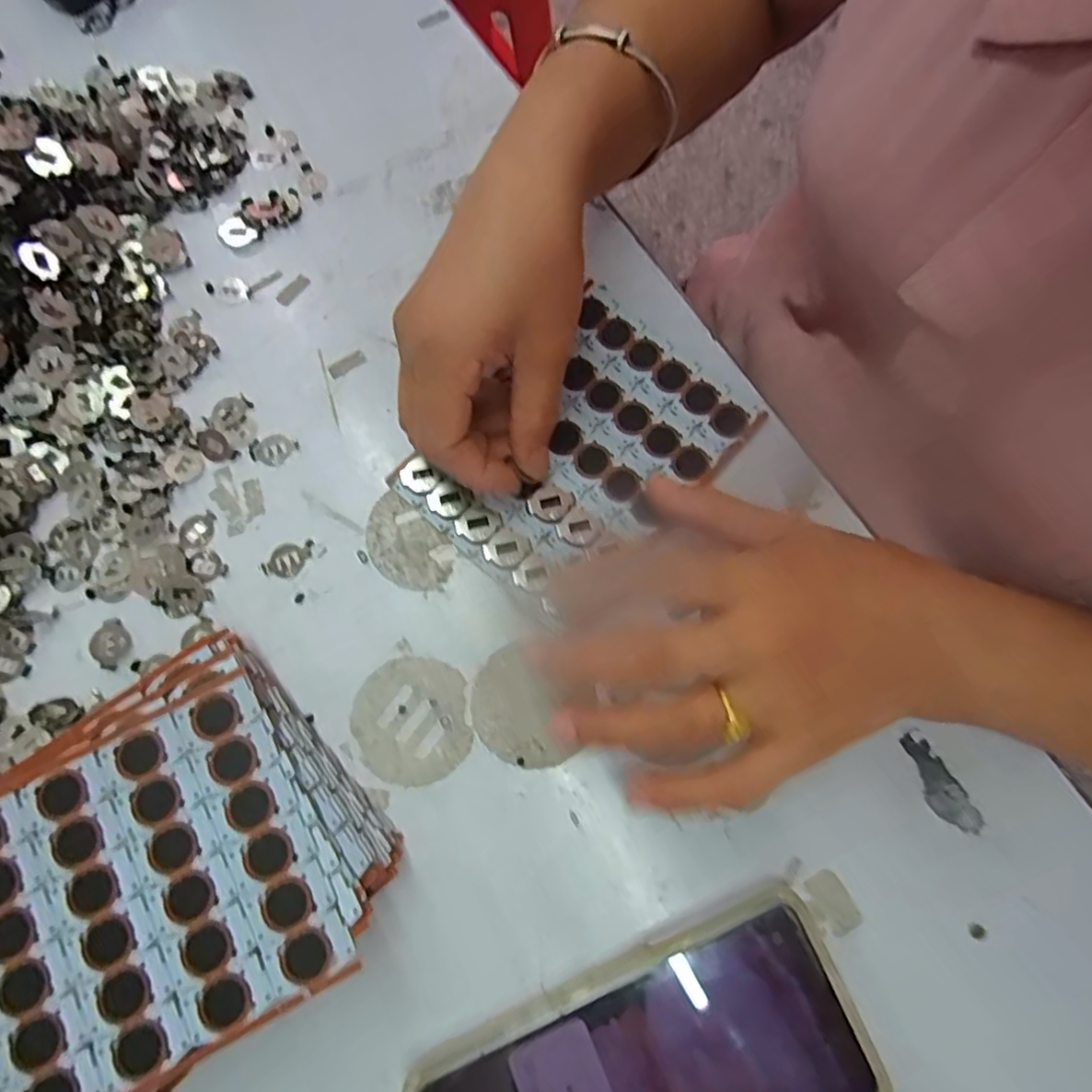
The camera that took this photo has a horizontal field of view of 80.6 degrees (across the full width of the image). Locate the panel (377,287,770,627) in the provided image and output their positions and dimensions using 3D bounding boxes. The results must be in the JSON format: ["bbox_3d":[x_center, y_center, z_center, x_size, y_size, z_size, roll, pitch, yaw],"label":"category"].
[{"bbox_3d":[0.015,-0.046,0.310,0.104,0.006,0.146,44,79,11],"label":"panel"}]

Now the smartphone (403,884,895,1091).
[{"bbox_3d":[0.037,0.202,0.241,0.167,0.015,0.082,-25,76,-6],"label":"smartphone"}]

